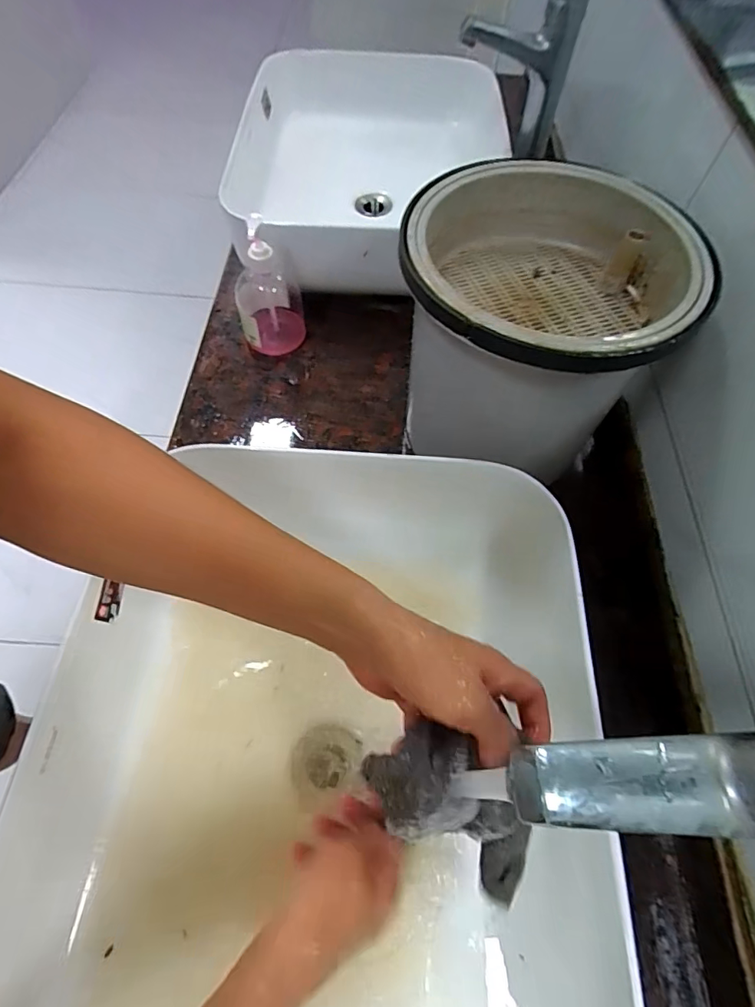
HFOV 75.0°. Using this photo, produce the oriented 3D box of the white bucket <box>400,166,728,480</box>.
[{"bbox_3d":[0.147,-0.167,0.511,0.243,0.223,0.256,1,61,-2],"label":"white bucket"}]

